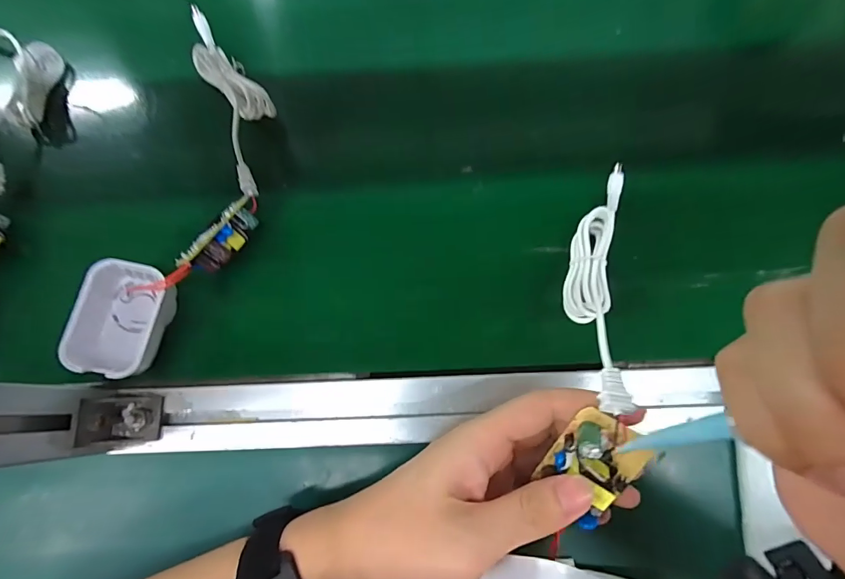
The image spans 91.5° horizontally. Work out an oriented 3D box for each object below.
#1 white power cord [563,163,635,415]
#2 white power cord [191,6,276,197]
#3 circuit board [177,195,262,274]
[{"bbox_3d":[0.108,-0.010,0.257,0.029,0.032,0.188,14,51,6],"label":"white power cord"},{"bbox_3d":[-0.148,-0.155,0.327,0.044,0.021,0.167,-24,74,-6],"label":"white power cord"},{"bbox_3d":[-0.137,-0.037,0.282,0.022,0.026,0.062,28,61,9],"label":"circuit board"}]

